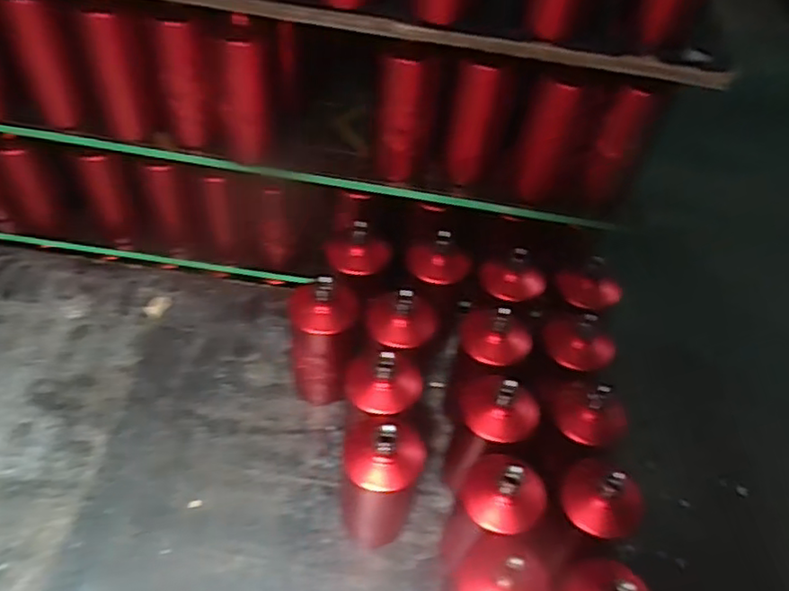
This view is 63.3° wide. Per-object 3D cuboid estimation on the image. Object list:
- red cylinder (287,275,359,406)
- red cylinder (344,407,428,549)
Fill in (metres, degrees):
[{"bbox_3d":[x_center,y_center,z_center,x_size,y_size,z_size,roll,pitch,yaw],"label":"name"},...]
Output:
[{"bbox_3d":[-0.092,0.062,0.832,0.086,0.198,0.076,-1,49,-7],"label":"red cylinder"},{"bbox_3d":[-0.016,0.203,0.717,0.079,0.211,0.083,3,49,-4],"label":"red cylinder"}]

